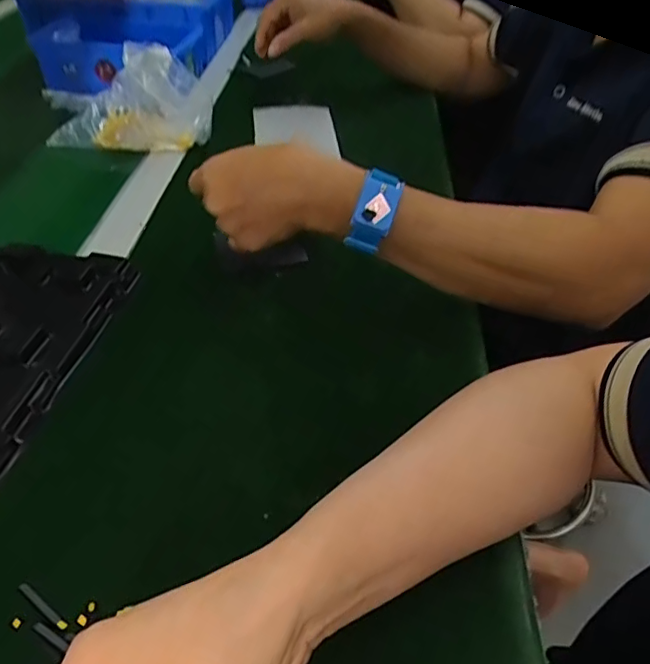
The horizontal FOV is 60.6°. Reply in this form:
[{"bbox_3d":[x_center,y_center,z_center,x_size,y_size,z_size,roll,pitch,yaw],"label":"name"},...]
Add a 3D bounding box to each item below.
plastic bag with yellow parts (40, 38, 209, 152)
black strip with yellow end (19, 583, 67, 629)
[{"bbox_3d":[-0.237,-0.285,0.673,0.188,0.102,0.131,-11,46,-15],"label":"plastic bag with yellow parts"},{"bbox_3d":[-0.140,0.134,0.275,0.035,0.004,0.004,27,49,23],"label":"black strip with yellow end"}]

